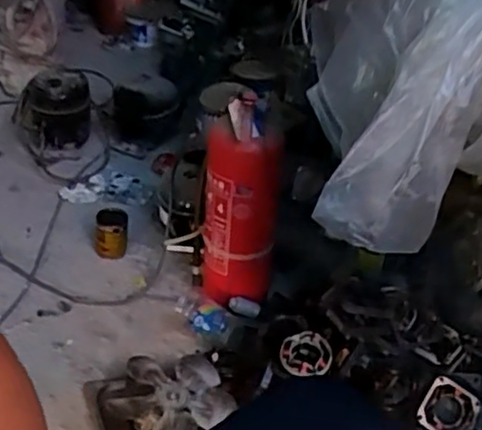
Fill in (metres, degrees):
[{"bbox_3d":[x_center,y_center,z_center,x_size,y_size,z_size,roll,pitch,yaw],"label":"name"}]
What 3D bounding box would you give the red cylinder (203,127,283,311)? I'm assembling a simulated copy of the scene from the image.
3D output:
[{"bbox_3d":[-0.001,0.003,1.177,0.131,0.321,0.138,4,34,-1],"label":"red cylinder"}]

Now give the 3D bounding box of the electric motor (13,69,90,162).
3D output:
[{"bbox_3d":[-0.468,-0.242,1.666,0.176,0.187,0.167,-2,35,-10],"label":"electric motor"}]

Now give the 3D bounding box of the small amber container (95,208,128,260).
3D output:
[{"bbox_3d":[-0.266,0.032,1.385,0.070,0.085,0.060,2,34,-5],"label":"small amber container"}]

